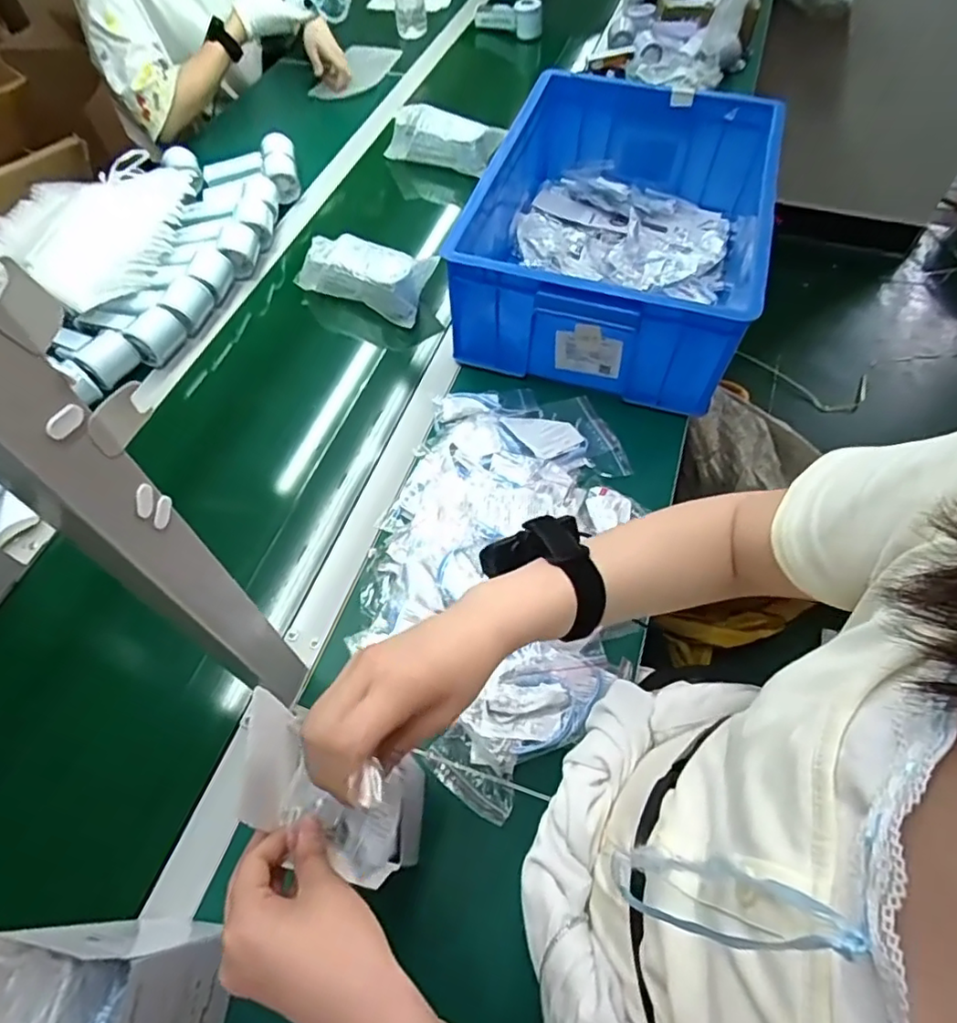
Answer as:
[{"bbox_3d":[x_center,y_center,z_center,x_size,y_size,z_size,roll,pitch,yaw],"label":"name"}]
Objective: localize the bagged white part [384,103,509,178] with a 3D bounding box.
[{"bbox_3d":[-0.060,-0.645,1.031,0.210,0.078,0.061,16,59,10],"label":"bagged white part"}]

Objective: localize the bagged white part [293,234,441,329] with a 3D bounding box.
[{"bbox_3d":[-0.162,-0.337,0.844,0.188,0.069,0.073,20,60,13],"label":"bagged white part"}]

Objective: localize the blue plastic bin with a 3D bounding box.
[{"bbox_3d":[0.182,-0.379,0.790,0.367,0.156,0.446,17,60,11],"label":"blue plastic bin"}]

